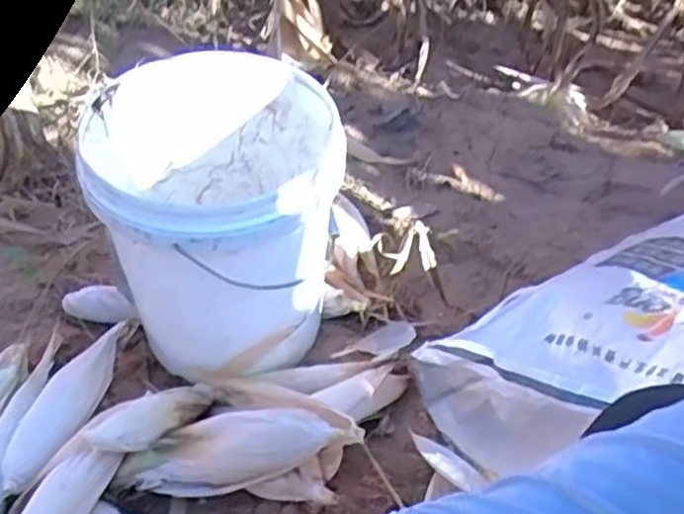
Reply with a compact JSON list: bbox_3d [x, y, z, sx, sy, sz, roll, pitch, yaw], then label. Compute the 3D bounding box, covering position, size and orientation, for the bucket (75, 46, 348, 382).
[{"bbox_3d":[-0.144,-0.040,0.899,0.288,0.336,0.295,-4,40,4],"label":"bucket"}]

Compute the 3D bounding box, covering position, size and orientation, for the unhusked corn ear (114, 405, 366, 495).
[{"bbox_3d":[-0.123,0.219,0.807,0.294,0.070,0.065,-16,39,15],"label":"unhusked corn ear"}]

